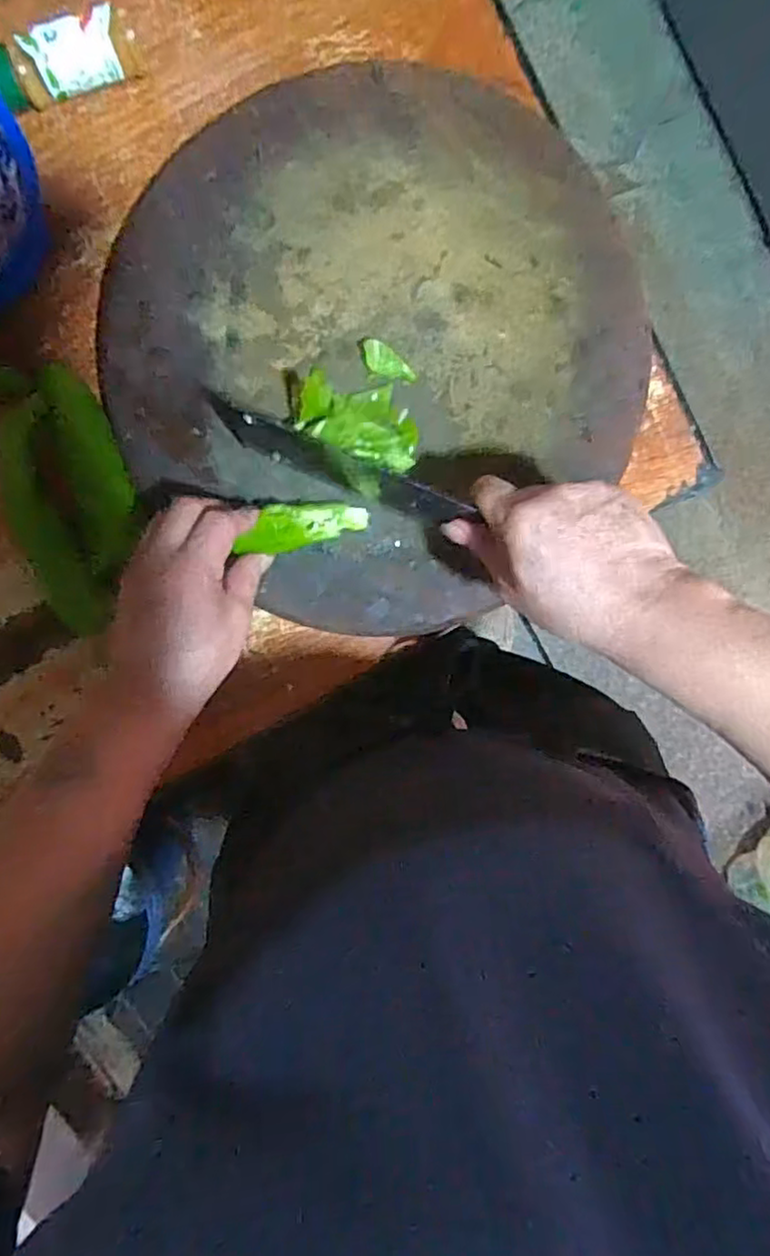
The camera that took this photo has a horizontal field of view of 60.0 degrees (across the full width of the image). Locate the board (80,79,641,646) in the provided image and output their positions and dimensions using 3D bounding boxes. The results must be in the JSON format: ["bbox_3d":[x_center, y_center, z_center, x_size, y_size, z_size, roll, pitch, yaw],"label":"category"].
[{"bbox_3d":[-0.002,-0.191,0.456,0.336,0.049,0.333,0,99,-2],"label":"board"}]

